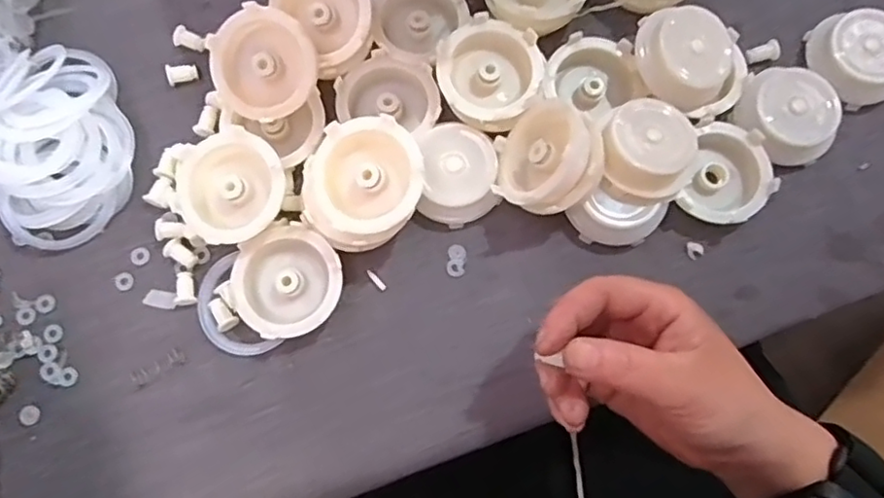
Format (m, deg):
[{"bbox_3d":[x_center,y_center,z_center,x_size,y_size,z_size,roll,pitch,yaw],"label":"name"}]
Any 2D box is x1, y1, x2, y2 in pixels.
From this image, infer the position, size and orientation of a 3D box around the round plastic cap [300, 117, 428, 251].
[{"bbox_3d":[-0.037,-0.031,0.297,0.054,0.016,0.063,37,99,7],"label":"round plastic cap"}]

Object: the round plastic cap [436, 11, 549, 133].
[{"bbox_3d":[0.026,-0.091,0.323,0.054,0.018,0.054,0,78,0],"label":"round plastic cap"}]

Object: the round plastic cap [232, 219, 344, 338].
[{"bbox_3d":[-0.077,0.016,0.312,0.053,0.021,0.054,0,78,0],"label":"round plastic cap"}]

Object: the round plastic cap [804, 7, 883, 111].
[{"bbox_3d":[0.229,-0.106,0.340,0.043,0.018,0.053,-35,81,-7],"label":"round plastic cap"}]

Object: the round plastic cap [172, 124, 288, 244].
[{"bbox_3d":[-0.104,-0.030,0.312,0.052,0.031,0.053,0,78,0],"label":"round plastic cap"}]

